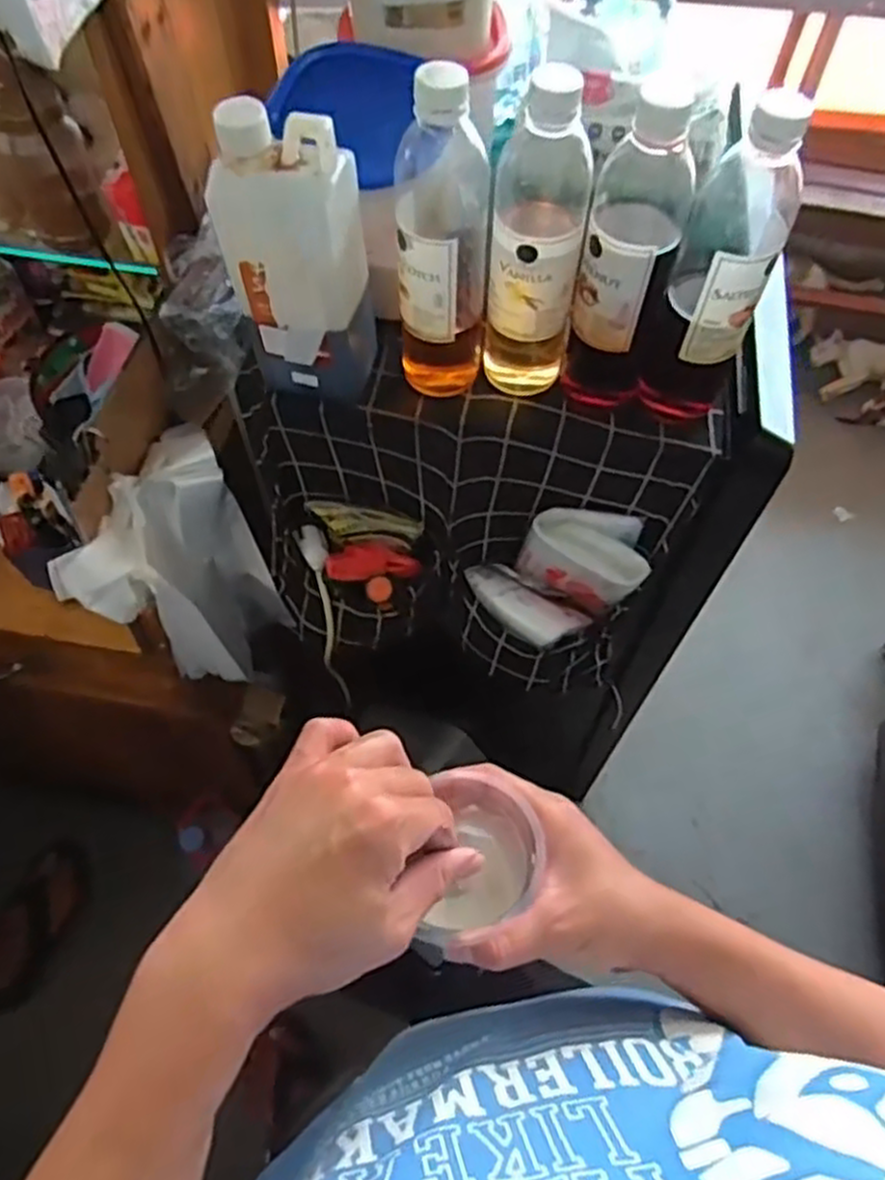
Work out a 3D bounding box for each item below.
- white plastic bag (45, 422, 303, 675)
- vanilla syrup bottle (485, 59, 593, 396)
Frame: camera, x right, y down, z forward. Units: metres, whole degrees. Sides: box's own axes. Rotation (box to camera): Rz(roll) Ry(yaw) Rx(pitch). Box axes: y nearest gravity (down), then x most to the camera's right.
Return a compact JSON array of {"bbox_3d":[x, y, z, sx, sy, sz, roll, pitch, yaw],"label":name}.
[{"bbox_3d":[-0.256,-0.017,0.743,0.170,0.205,0.153,-26,64,-14],"label":"white plastic bag"},{"bbox_3d":[0.068,-0.246,0.564,0.065,0.241,0.070,10,61,5],"label":"vanilla syrup bottle"}]

